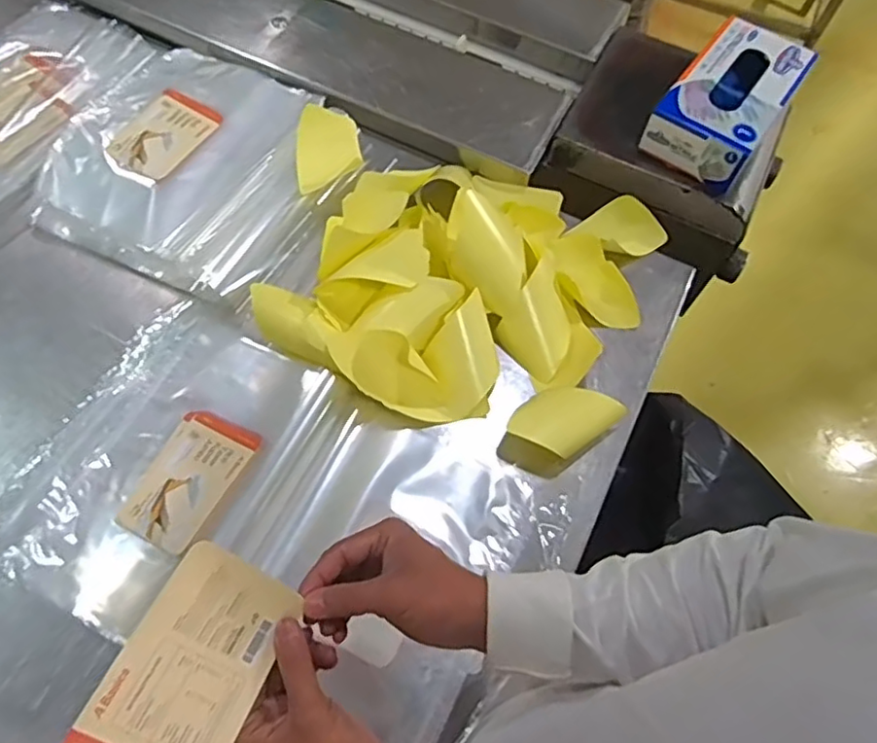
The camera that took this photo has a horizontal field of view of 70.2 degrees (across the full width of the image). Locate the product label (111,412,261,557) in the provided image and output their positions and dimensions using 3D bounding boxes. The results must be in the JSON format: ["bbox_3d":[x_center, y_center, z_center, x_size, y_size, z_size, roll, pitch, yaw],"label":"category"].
[{"bbox_3d":[-0.249,0.106,0.624,0.093,0.008,0.133,20,66,20],"label":"product label"}]

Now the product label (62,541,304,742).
[{"bbox_3d":[-0.145,0.178,0.375,0.085,0.011,0.126,36,64,-15],"label":"product label"}]

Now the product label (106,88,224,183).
[{"bbox_3d":[-0.350,-0.303,0.795,0.089,0.010,0.131,30,68,7],"label":"product label"}]

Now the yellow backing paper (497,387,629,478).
[{"bbox_3d":[0.129,0.059,0.663,0.124,0.045,0.071,-30,69,-16],"label":"yellow backing paper"}]

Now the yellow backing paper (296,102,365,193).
[{"bbox_3d":[-0.138,-0.285,0.802,0.088,0.017,0.109,-7,86,-30],"label":"yellow backing paper"}]

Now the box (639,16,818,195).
[{"bbox_3d":[0.374,-0.350,0.807,0.127,0.075,0.216,34,67,13],"label":"box"}]

